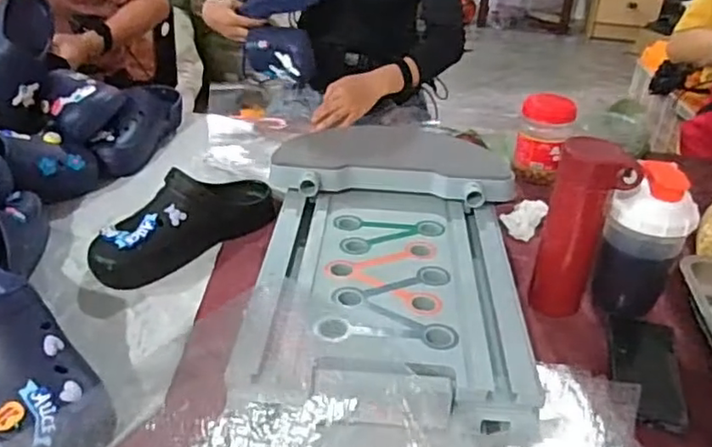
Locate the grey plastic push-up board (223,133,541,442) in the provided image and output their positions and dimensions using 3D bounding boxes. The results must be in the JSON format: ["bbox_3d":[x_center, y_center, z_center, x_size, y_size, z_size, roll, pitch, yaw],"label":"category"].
[{"bbox_3d":[0.042,0.014,0.777,0.328,0.089,0.512,2,32,-2],"label":"grey plastic push-up board"}]

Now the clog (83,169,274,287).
[{"bbox_3d":[-0.232,-0.012,0.866,0.089,0.094,0.278,27,39,33],"label":"clog"}]

